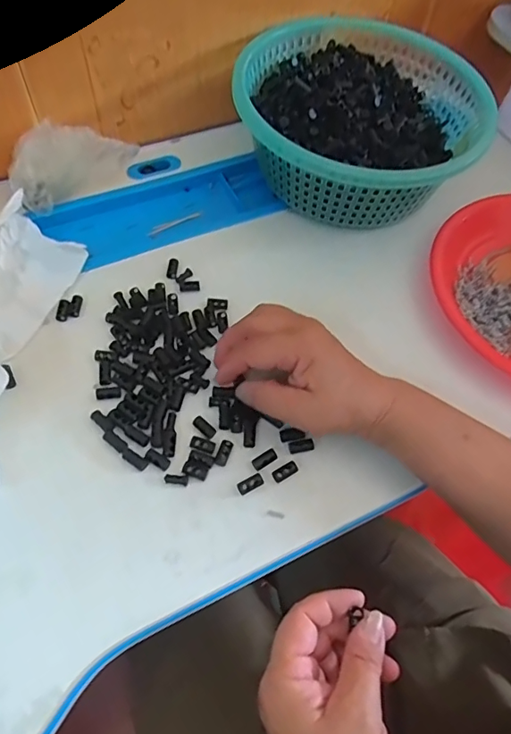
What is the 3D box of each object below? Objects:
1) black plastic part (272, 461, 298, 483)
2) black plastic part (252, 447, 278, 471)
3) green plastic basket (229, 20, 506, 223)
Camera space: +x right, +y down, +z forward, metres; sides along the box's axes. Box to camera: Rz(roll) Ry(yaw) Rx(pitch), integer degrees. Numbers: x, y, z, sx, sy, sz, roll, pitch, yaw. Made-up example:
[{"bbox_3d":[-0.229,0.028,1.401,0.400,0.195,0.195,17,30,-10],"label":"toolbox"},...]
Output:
[{"bbox_3d":[0.022,0.076,0.360,0.018,0.004,0.009,-25,65,-17],"label":"black plastic part"},{"bbox_3d":[0.007,0.067,0.364,0.018,0.004,0.009,-26,65,-17],"label":"black plastic part"},{"bbox_3d":[0.100,-0.238,0.493,0.225,0.093,0.236,2,61,-3],"label":"green plastic basket"}]

